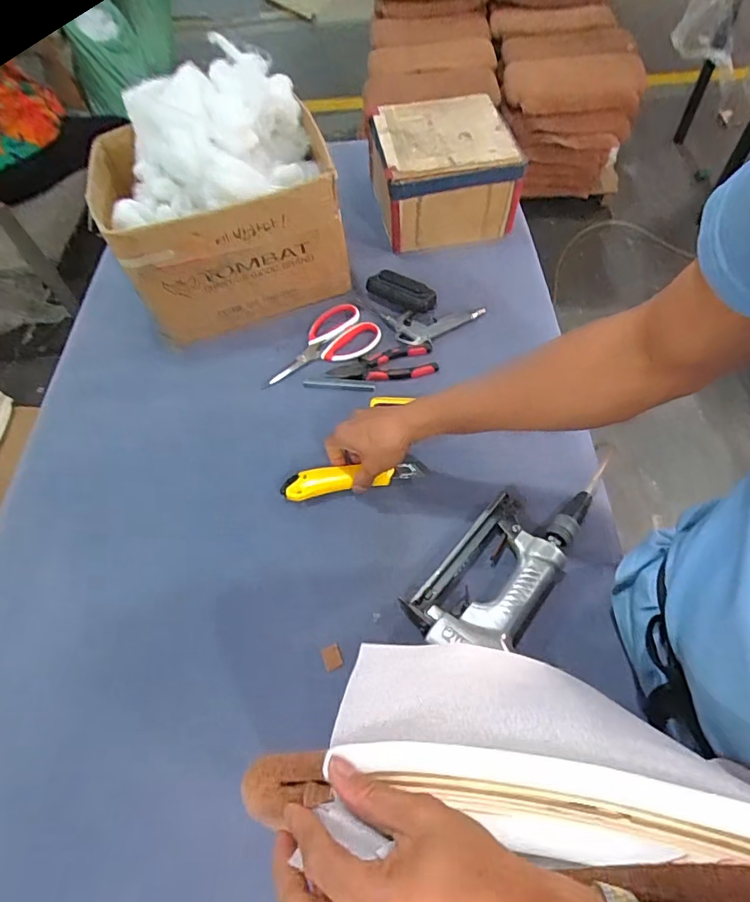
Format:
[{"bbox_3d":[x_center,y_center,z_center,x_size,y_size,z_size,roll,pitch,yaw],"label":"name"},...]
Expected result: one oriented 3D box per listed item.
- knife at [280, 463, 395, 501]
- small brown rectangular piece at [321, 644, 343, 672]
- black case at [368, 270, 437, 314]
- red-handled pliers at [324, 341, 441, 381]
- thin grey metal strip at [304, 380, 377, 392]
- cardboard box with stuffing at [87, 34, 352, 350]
[{"bbox_3d":[-0.048,0.035,0.605,0.131,0.011,0.037,-8,59,-4],"label":"knife"},{"bbox_3d":[-0.044,0.212,0.507,0.019,0.004,0.023,-19,59,-7],"label":"small brown rectangular piece"},{"bbox_3d":[0.037,-0.240,0.752,0.111,0.025,0.051,30,65,20],"label":"black case"},{"bbox_3d":[0.009,-0.125,0.700,0.149,0.011,0.058,-7,59,0],"label":"red-handled pliers"},{"bbox_3d":[-0.051,-0.093,0.694,0.102,0.007,0.012,6,60,8],"label":"thin grey metal strip"},{"bbox_3d":[-0.219,-0.360,0.709,0.307,0.265,0.252,-20,60,-8],"label":"cardboard box with stuffing"}]

